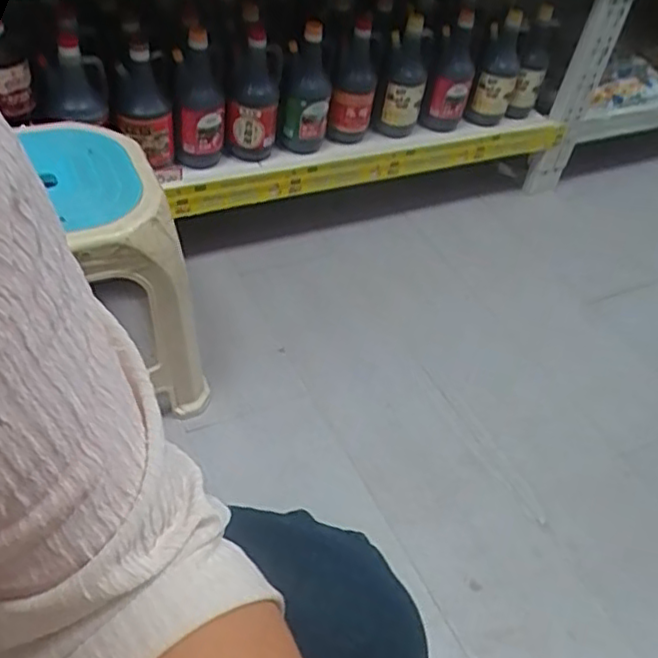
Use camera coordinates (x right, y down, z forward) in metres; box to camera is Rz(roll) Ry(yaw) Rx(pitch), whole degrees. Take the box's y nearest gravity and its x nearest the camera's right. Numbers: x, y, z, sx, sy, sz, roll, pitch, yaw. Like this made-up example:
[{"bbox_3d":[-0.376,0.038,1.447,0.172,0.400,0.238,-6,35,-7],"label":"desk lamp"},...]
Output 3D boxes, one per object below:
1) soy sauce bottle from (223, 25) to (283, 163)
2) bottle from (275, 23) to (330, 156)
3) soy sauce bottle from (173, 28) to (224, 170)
[{"bbox_3d":[-0.127,-0.387,1.113,0.078,0.201,0.091,10,45,3],"label":"soy sauce bottle"},{"bbox_3d":[-0.040,-0.396,1.116,0.084,0.203,0.072,3,45,-5],"label":"bottle"},{"bbox_3d":[-0.209,-0.365,1.067,0.078,0.206,0.091,-5,46,-12],"label":"soy sauce bottle"}]

